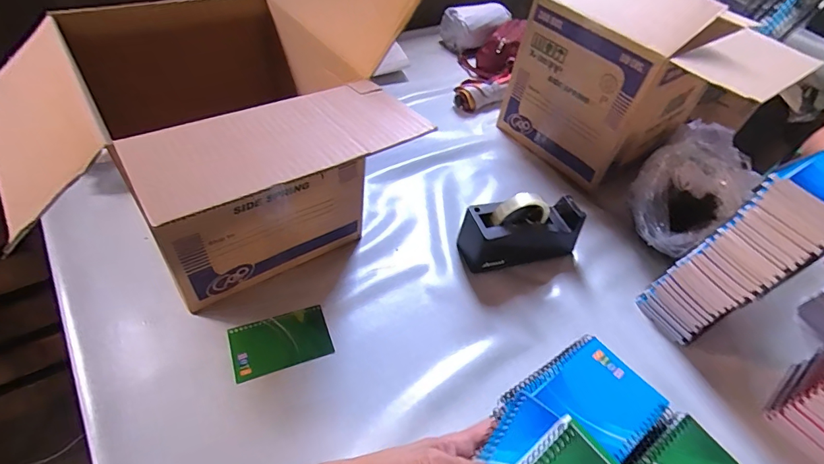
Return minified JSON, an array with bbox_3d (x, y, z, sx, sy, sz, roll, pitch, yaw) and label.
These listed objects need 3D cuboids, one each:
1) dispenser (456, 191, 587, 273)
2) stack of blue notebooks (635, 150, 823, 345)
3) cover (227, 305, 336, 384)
[{"bbox_3d":[0.191,-0.006,0.705,0.206,0.115,0.067,-8,50,-14],"label":"dispenser"},{"bbox_3d":[0.466,0.037,0.583,0.139,0.276,0.105,-18,53,-22],"label":"stack of blue notebooks"},{"bbox_3d":[-0.182,0.153,0.587,0.129,0.010,0.079,-14,51,-19],"label":"cover"}]

